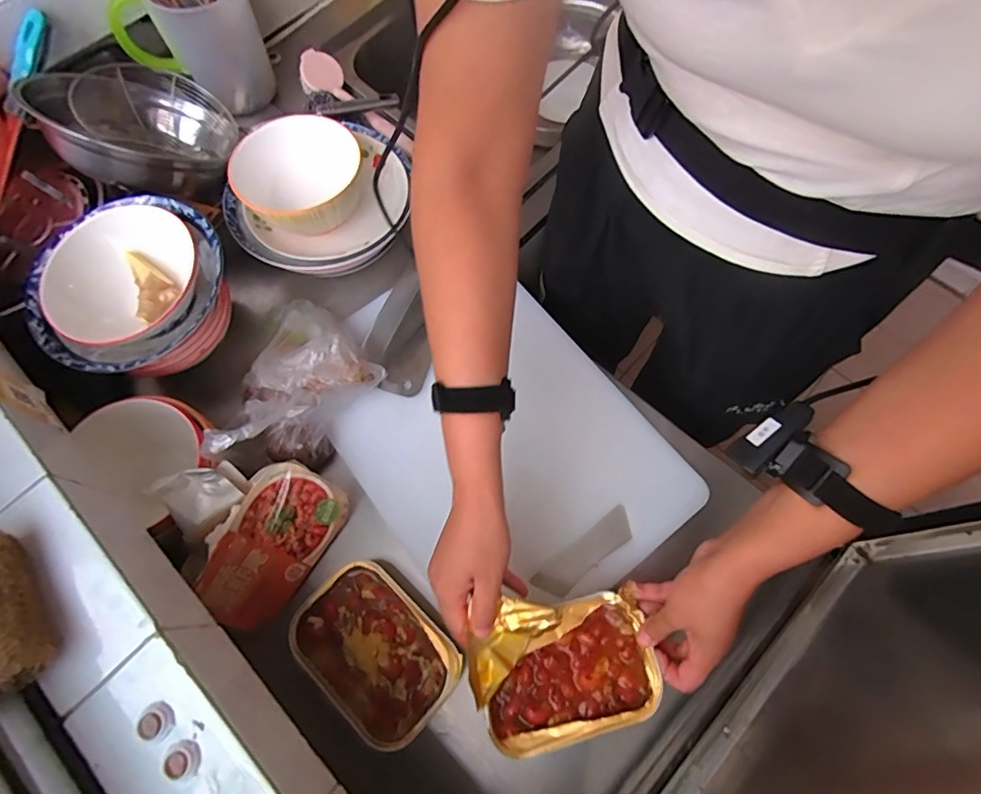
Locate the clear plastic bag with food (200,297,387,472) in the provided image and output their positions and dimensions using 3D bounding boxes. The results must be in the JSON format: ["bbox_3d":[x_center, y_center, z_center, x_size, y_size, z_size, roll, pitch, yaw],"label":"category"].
[{"bbox_3d":[-0.186,-0.020,0.523,0.112,0.137,0.192,9,70,5],"label":"clear plastic bag with food"}]

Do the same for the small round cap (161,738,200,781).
[{"bbox_3d":[-0.184,0.215,0.302,0.020,0.005,0.020,0,69,1],"label":"small round cap"}]

